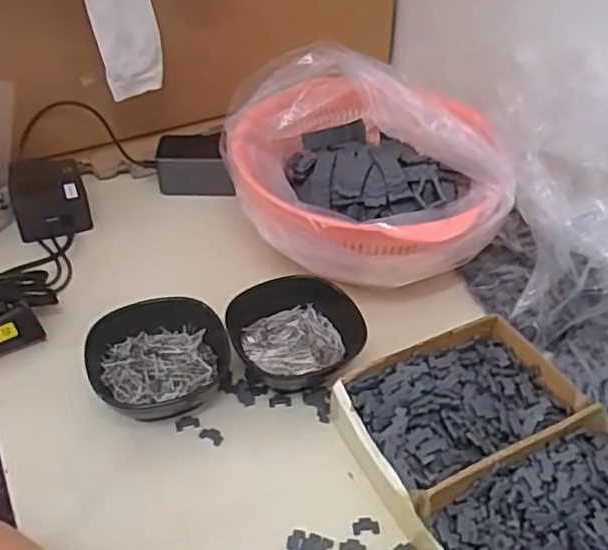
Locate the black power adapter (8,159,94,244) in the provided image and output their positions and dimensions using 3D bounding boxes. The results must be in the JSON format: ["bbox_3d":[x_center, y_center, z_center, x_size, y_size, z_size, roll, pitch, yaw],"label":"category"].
[{"bbox_3d":[-0.261,-0.078,0.672,0.070,0.054,0.072,-15,45,-19],"label":"black power adapter"}]

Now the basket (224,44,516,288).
[{"bbox_3d":[0.055,-0.098,0.623,0.258,0.118,0.220,8,42,5],"label":"basket"}]

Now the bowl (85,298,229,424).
[{"bbox_3d":[-0.117,0.078,0.531,0.112,0.060,0.105,-4,42,-8],"label":"bowl"}]

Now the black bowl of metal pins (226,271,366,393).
[{"bbox_3d":[-0.002,0.056,0.552,0.111,0.051,0.107,2,42,-2],"label":"black bowl of metal pins"}]

